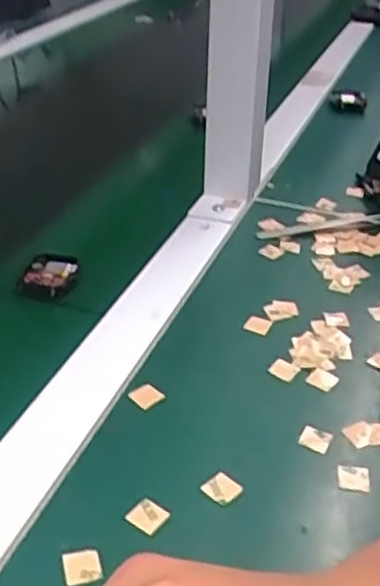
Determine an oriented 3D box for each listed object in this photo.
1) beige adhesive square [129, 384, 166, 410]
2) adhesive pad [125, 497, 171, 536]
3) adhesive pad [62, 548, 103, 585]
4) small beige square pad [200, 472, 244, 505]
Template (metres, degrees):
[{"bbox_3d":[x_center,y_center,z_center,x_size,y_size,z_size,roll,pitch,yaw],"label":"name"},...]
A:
[{"bbox_3d":[-0.024,0.057,0.407,0.016,0.004,0.013,-25,41,-35],"label":"beige adhesive square"},{"bbox_3d":[-0.020,0.104,0.339,0.016,0.004,0.016,20,37,27],"label":"adhesive pad"},{"bbox_3d":[-0.047,0.118,0.314,0.016,0.004,0.016,-8,34,-14],"label":"adhesive pad"},{"bbox_3d":[0.016,0.095,0.355,0.016,0.004,0.015,24,39,31],"label":"small beige square pad"}]

